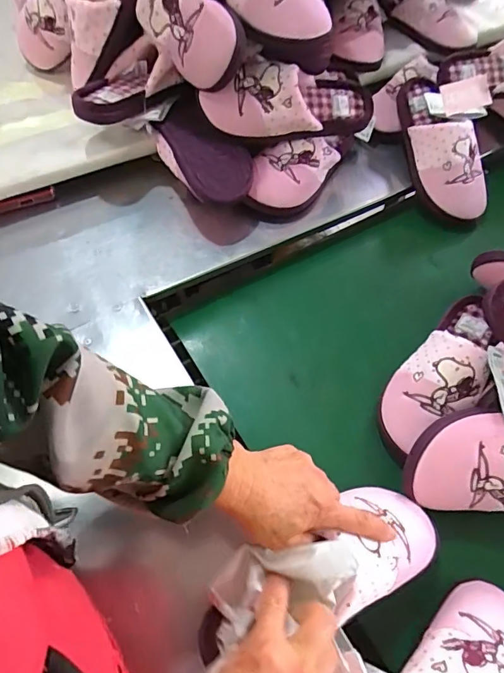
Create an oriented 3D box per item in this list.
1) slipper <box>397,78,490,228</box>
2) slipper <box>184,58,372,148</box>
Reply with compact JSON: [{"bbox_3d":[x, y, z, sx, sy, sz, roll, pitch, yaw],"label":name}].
[{"bbox_3d":[0.277,-0.279,0.665,0.075,0.089,0.232,-23,87,-12],"label":"slipper"},{"bbox_3d":[0.045,-0.319,0.616,0.239,0.086,0.076,-5,61,-3],"label":"slipper"}]

